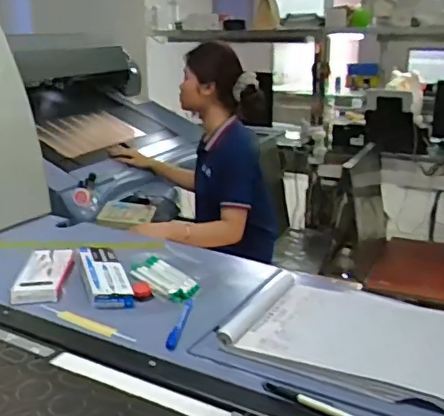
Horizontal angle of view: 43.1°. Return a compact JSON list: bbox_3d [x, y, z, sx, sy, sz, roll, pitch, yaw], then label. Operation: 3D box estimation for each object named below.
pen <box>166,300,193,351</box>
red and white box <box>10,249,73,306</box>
[{"bbox_3d":[-0.061,0.171,0.821,0.017,0.018,0.135,2,17,8],"label":"pen"},{"bbox_3d":[-0.303,0.115,0.960,0.077,0.031,0.172,-1,17,-2],"label":"red and white box"}]

